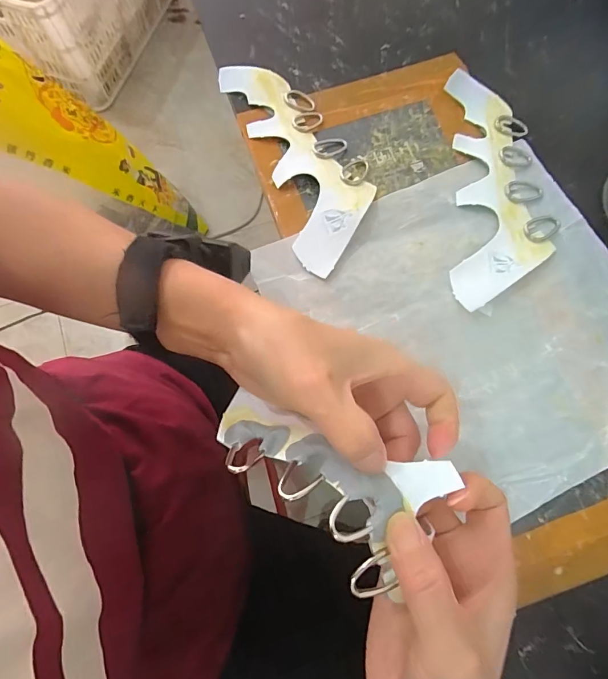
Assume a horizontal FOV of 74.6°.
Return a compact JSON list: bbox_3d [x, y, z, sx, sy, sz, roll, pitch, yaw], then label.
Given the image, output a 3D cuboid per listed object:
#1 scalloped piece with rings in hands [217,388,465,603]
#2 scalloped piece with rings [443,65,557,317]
[{"bbox_3d":[0.002,0.064,0.205,0.127,0.034,0.060,20,73,32],"label":"scalloped piece with rings in hands"},{"bbox_3d":[0.167,-0.129,0.339,0.082,0.010,0.215,4,74,0],"label":"scalloped piece with rings"}]

